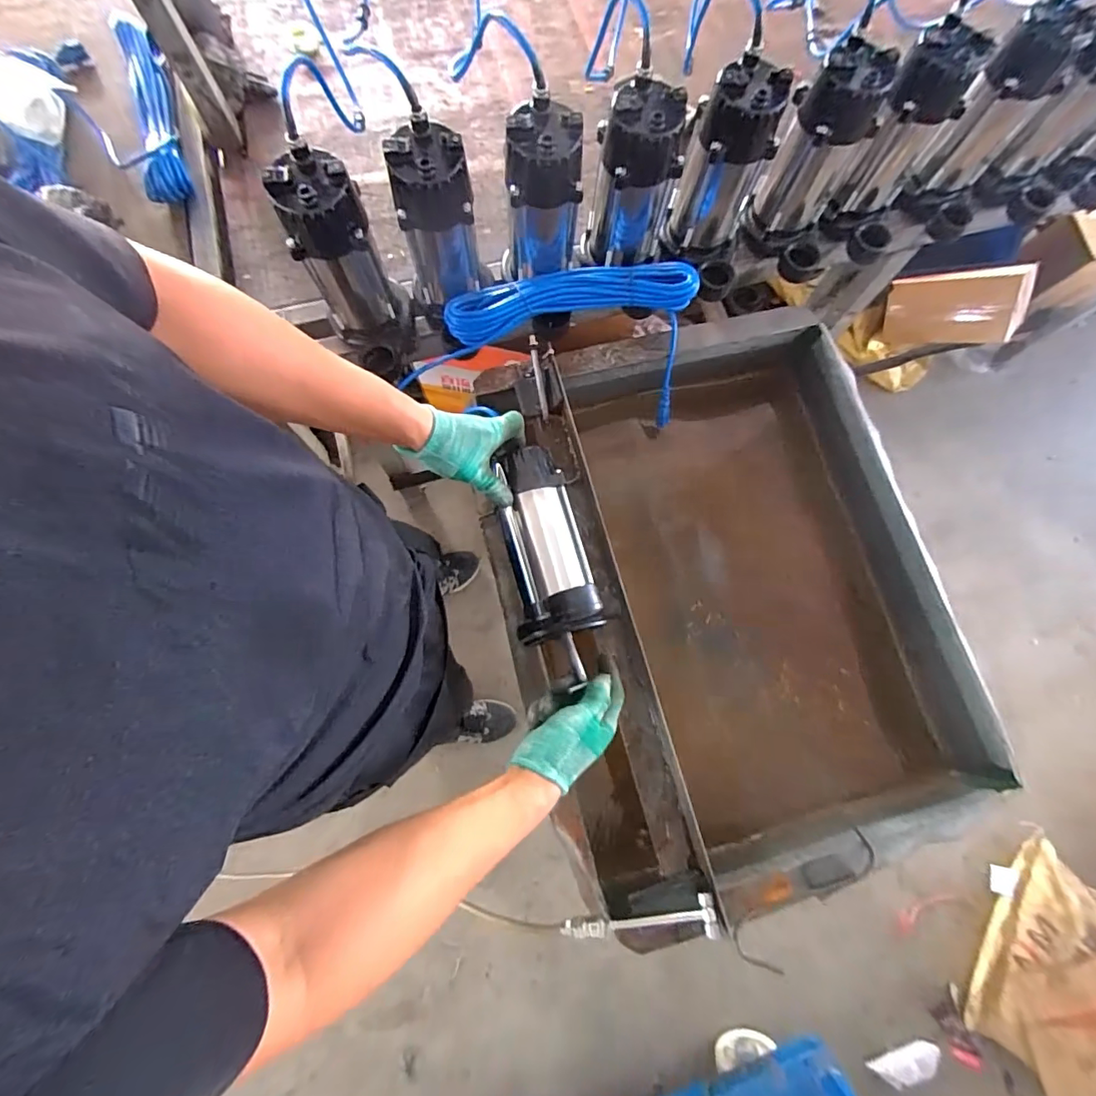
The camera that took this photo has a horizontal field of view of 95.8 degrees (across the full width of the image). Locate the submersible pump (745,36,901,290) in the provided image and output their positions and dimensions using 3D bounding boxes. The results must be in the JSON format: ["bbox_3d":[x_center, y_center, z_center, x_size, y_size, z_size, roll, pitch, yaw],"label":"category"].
[{"bbox_3d":[0.363,-0.519,0.679,0.113,0.234,0.107,17,76,3],"label":"submersible pump"}]

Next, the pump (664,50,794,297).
[{"bbox_3d":[0.232,-0.478,0.666,0.109,0.226,0.125,8,76,1],"label":"pump"}]

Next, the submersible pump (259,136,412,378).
[{"bbox_3d":[-0.245,-0.351,0.642,0.096,0.267,0.104,-4,76,-3],"label":"submersible pump"}]

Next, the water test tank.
[{"bbox_3d":[0.243,0.052,0.751,0.612,0.226,0.754,-18,77,-6],"label":"water test tank"}]

